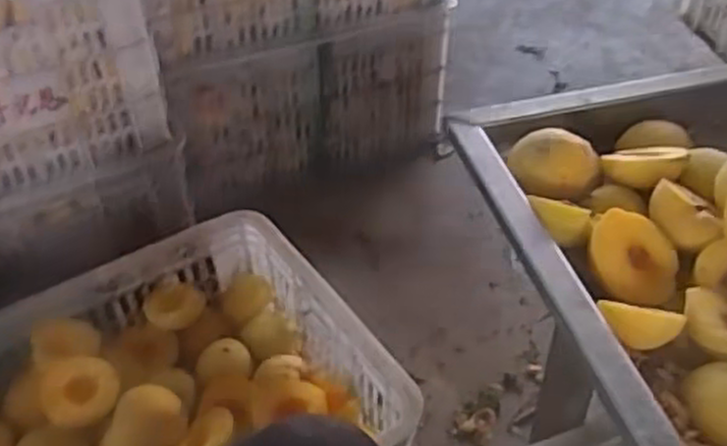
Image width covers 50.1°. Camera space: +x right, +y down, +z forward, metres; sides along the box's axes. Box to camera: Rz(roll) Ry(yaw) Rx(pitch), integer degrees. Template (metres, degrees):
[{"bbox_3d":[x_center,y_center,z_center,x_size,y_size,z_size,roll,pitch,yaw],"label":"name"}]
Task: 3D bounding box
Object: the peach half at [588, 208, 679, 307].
[{"bbox_3d":[0.212,0.030,0.618,0.070,0.035,0.066,0,73,2],"label":"peach half"}]

